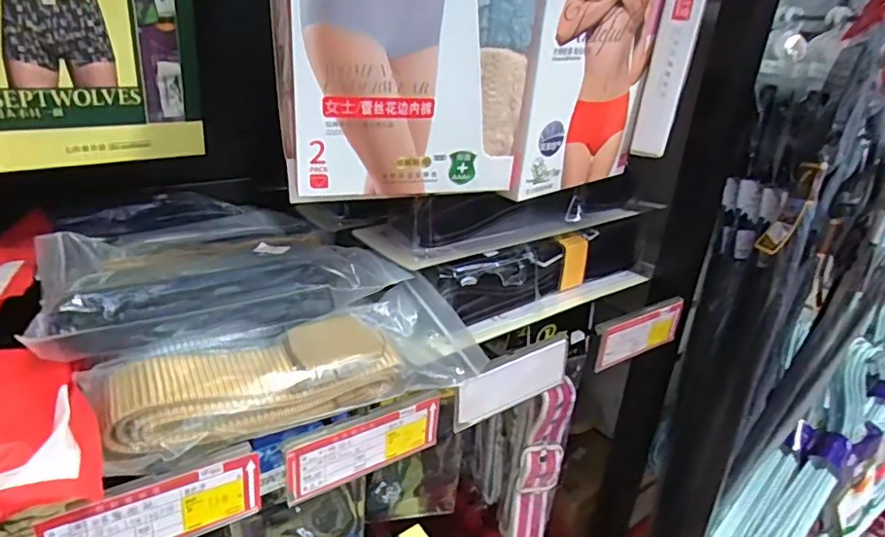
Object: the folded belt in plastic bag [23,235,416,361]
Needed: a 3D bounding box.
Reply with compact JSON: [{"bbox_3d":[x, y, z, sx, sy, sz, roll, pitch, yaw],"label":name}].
[{"bbox_3d":[-0.128,0.011,0.353,0.196,0.053,0.051,-5,27,-19],"label":"folded belt in plastic bag"}]

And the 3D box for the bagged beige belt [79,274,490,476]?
[{"bbox_3d":[-0.086,0.058,0.340,0.208,0.038,0.078,-10,29,-28],"label":"bagged beige belt"}]

